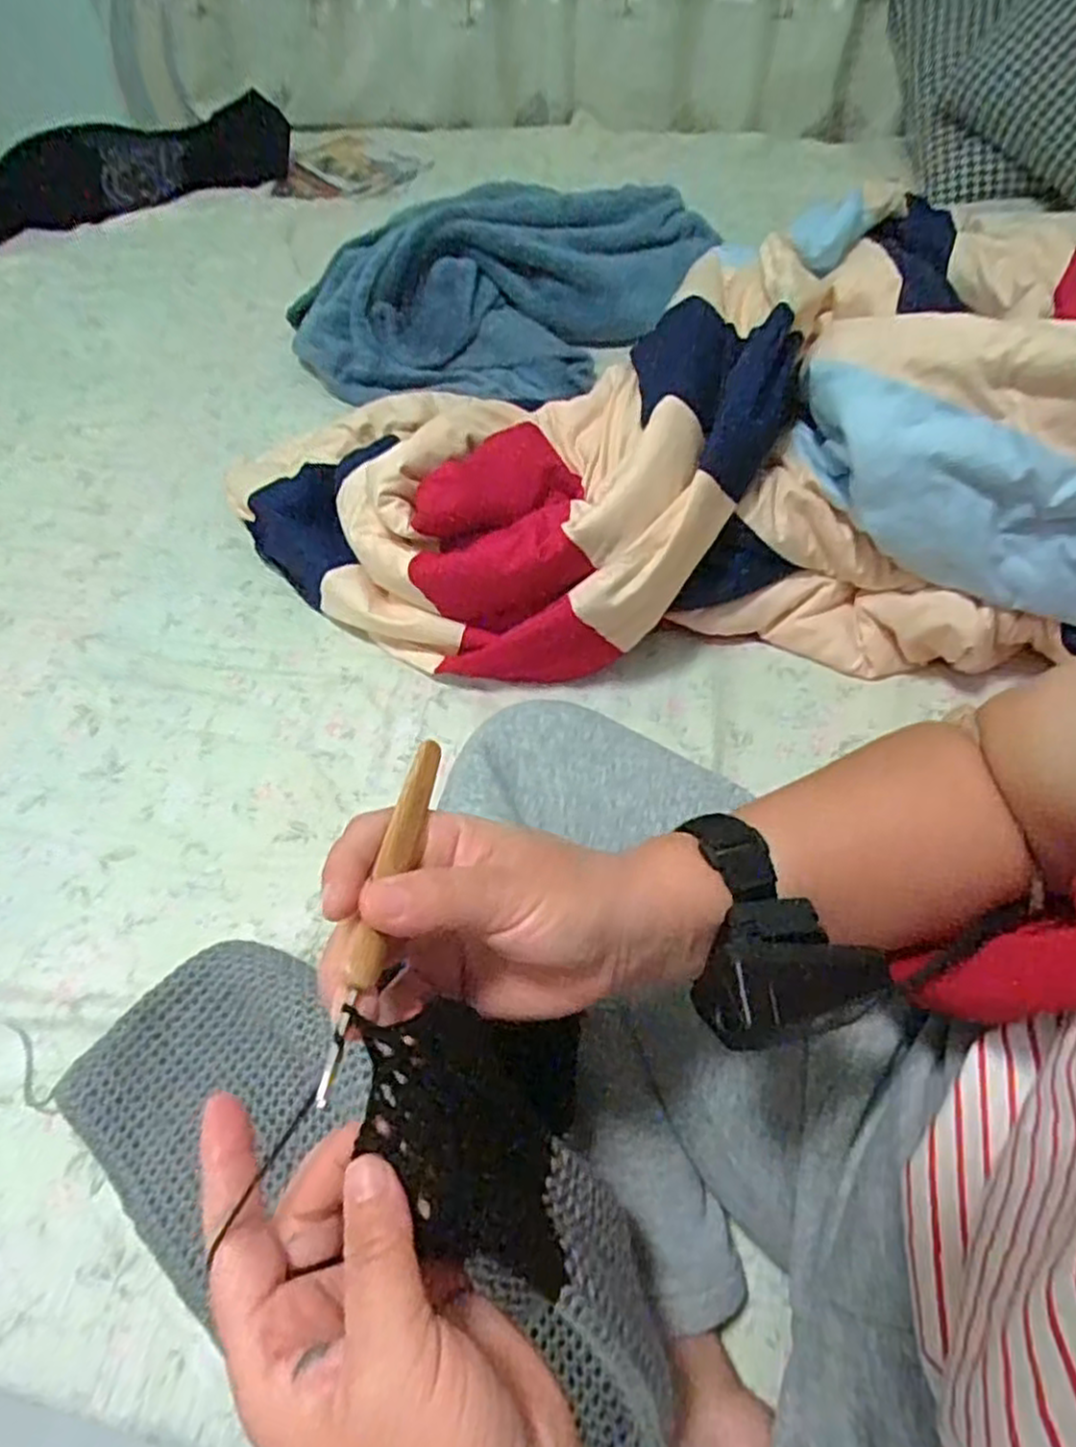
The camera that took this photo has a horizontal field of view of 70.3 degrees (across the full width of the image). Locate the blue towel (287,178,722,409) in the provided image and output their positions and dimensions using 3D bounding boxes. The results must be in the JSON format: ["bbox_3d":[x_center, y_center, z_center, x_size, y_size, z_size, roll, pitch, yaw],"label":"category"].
[{"bbox_3d":[-0.045,-0.560,0.976,0.545,0.136,0.267,-6,54,-4],"label":"blue towel"}]

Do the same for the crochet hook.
[{"bbox_3d":[-0.052,0.057,0.258,0.010,0.007,0.131,6,46,5],"label":"crochet hook"}]

